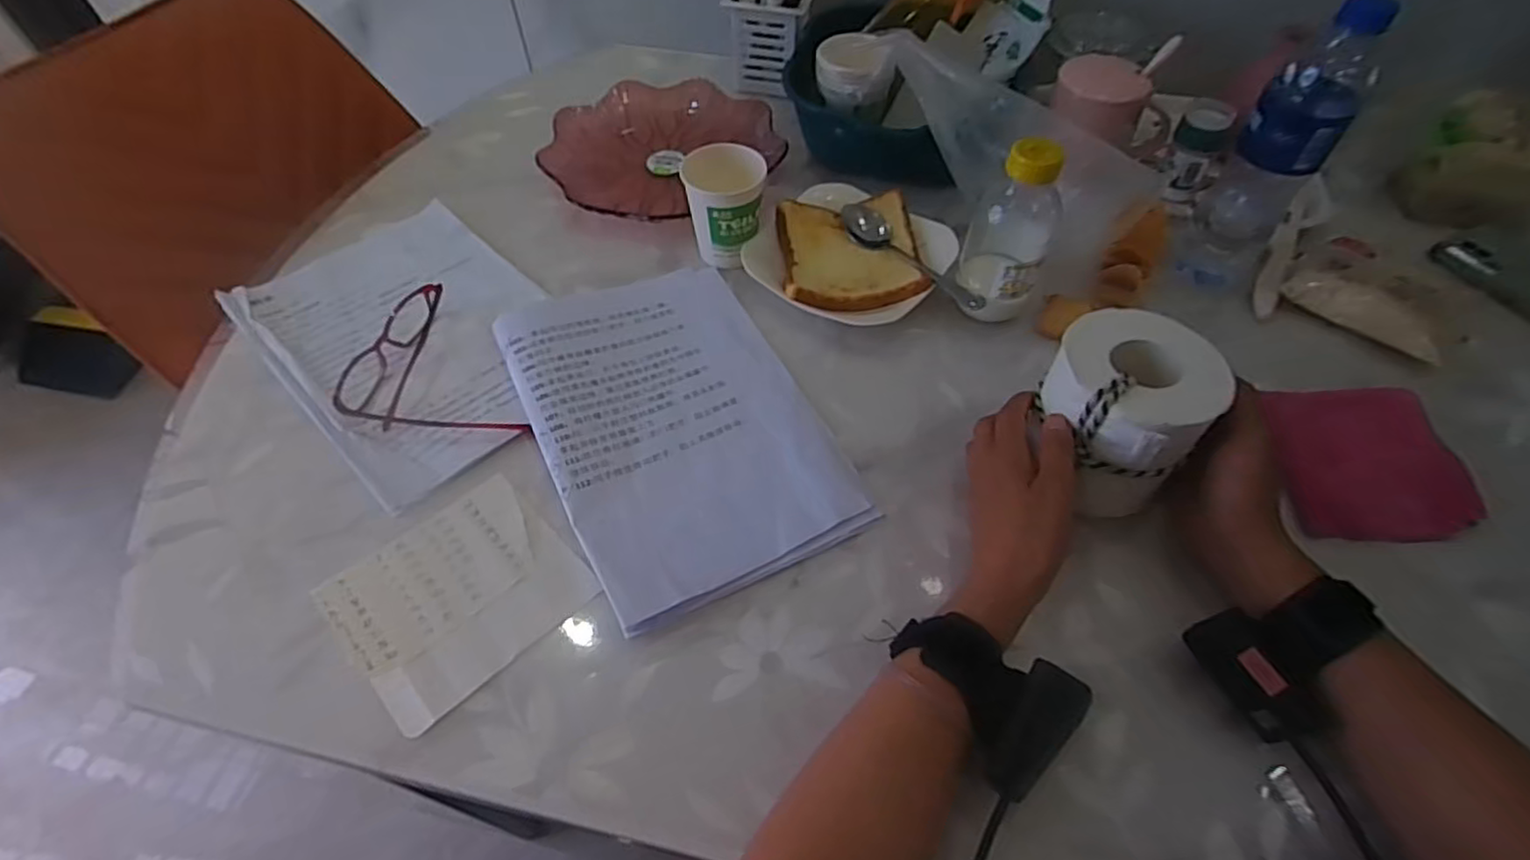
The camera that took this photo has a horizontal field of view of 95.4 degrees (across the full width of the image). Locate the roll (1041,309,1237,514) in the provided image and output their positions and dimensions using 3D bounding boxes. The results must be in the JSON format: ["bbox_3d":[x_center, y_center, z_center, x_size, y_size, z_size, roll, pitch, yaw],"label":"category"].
[{"bbox_3d":[0.231,-0.013,0.448,0.085,0.084,0.096,-19,56,-14],"label":"roll"}]

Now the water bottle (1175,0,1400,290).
[{"bbox_3d":[0.380,-0.205,0.514,0.059,0.207,0.066,33,60,22],"label":"water bottle"}]

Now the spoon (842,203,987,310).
[{"bbox_3d":[0.125,-0.148,0.597,0.029,0.026,0.156,-34,61,-23],"label":"spoon"}]

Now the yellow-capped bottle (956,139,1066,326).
[{"bbox_3d":[0.188,-0.150,0.535,0.060,0.128,0.051,20,56,14],"label":"yellow-capped bottle"}]

